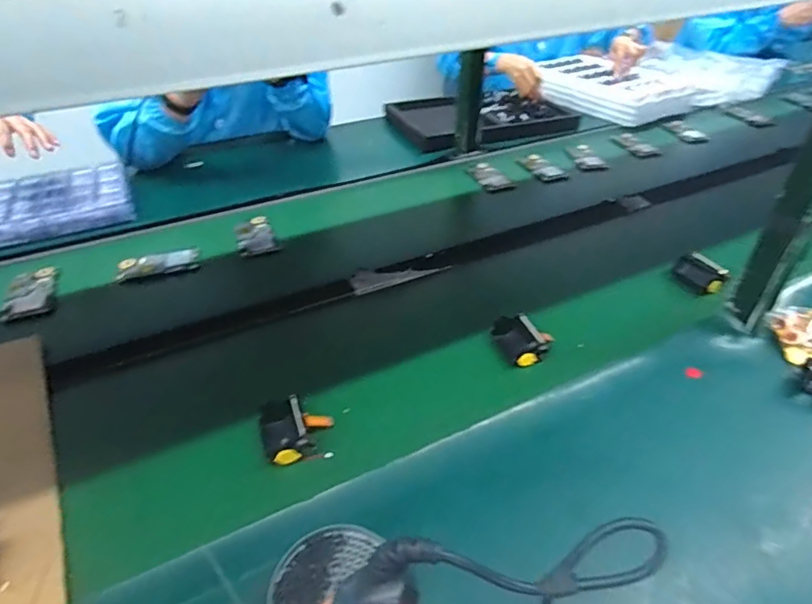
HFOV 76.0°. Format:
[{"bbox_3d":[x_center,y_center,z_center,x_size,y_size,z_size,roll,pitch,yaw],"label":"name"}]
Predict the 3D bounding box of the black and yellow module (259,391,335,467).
[{"bbox_3d":[-0.125,0.141,0.591,0.079,0.041,0.075,-11,41,-11],"label":"black and yellow module"}]

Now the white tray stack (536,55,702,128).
[{"bbox_3d":[0.581,-0.638,1.495,0.335,0.057,0.413,-26,46,-26],"label":"white tray stack"}]

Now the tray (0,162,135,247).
[{"bbox_3d":[-0.732,-0.174,0.981,0.403,0.059,0.240,-14,42,-14],"label":"tray"}]

